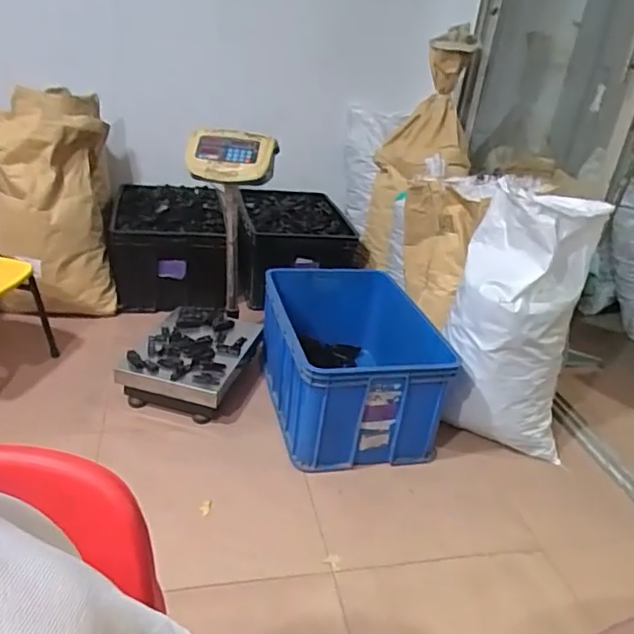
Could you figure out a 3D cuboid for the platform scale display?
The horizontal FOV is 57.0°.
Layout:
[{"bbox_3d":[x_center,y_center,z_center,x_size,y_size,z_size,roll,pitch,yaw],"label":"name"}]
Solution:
[{"bbox_3d":[-0.254,-0.471,1.732,0.266,0.138,0.102,5,27,-5],"label":"platform scale display"}]

